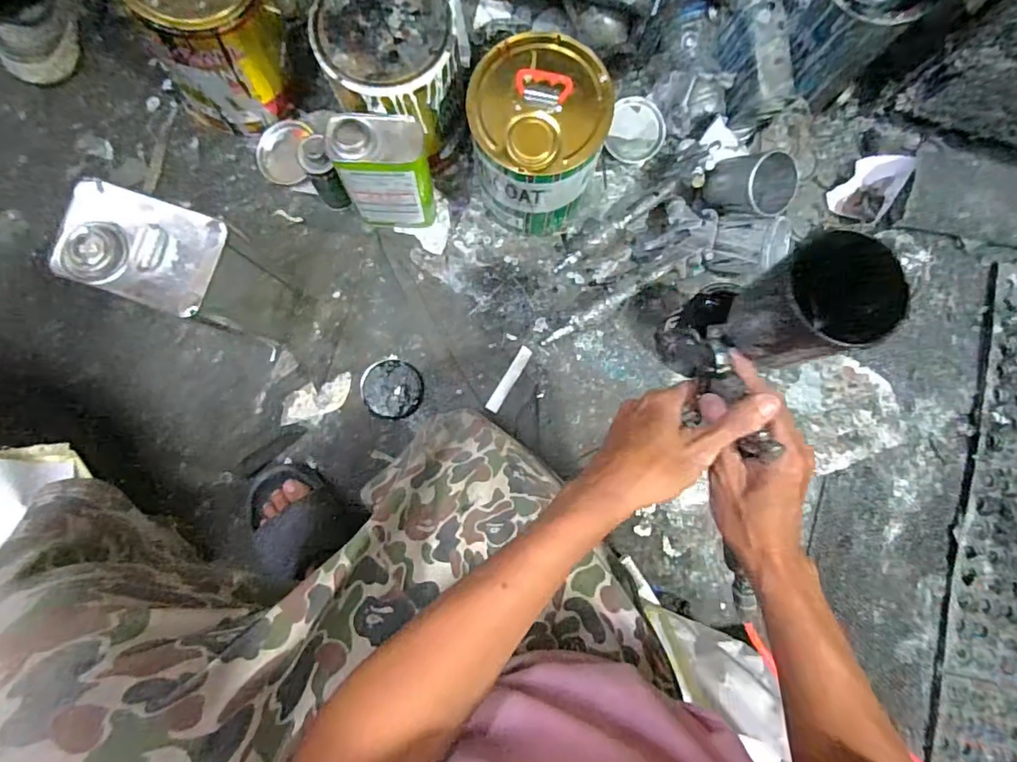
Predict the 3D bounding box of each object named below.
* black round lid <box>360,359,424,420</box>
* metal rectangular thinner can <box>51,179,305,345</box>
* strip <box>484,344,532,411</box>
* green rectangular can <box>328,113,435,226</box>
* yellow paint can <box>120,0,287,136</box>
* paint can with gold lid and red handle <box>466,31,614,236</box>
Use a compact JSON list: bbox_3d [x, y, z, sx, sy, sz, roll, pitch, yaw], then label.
[{"bbox_3d":[-0.167,0.012,0.760,0.085,0.014,0.082,0,85,-2],"label":"black round lid"},{"bbox_3d":[-0.374,-0.124,0.645,0.153,0.250,0.102,18,84,0],"label":"metal rectangular thinner can"},{"bbox_3d":[0.002,-0.003,0.761,0.018,0.012,0.105,31,84,1],"label":"strip"},{"bbox_3d":[-0.158,-0.270,0.693,0.111,0.179,0.071,4,85,-2],"label":"green rectangular can"},{"bbox_3d":[-0.369,-0.448,0.683,0.146,0.214,0.159,0,85,-2],"label":"yellow paint can"},{"bbox_3d":[0.033,-0.304,0.692,0.156,0.208,0.158,0,85,-2],"label":"paint can with gold lid and red handle"}]

